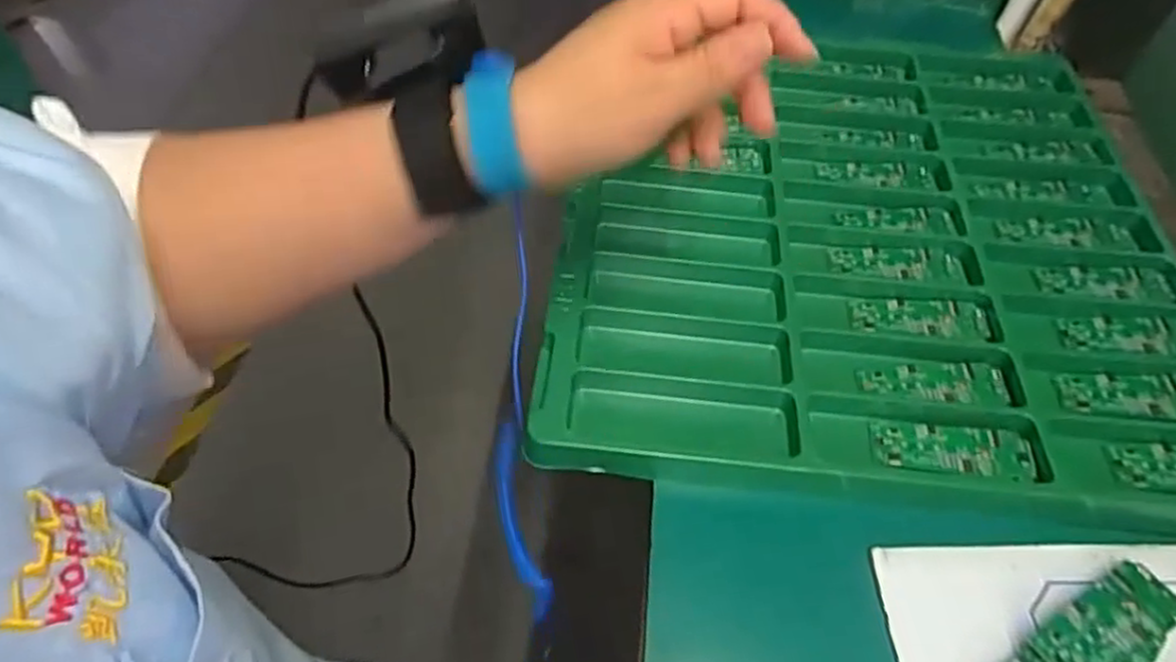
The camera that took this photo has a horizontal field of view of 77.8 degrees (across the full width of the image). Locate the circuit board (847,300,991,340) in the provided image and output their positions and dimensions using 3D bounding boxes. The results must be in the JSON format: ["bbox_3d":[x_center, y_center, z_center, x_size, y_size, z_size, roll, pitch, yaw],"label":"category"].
[{"bbox_3d":[0.187,-0.007,0.414,0.076,0.008,0.026,6,52,0],"label":"circuit board"}]

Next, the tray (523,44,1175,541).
[{"bbox_3d":[0.175,-0.068,0.465,0.371,0.031,0.392,7,52,0],"label":"tray"}]

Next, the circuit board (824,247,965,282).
[{"bbox_3d":[0.187,-0.040,0.445,0.076,0.011,0.025,5,52,-1],"label":"circuit board"}]

